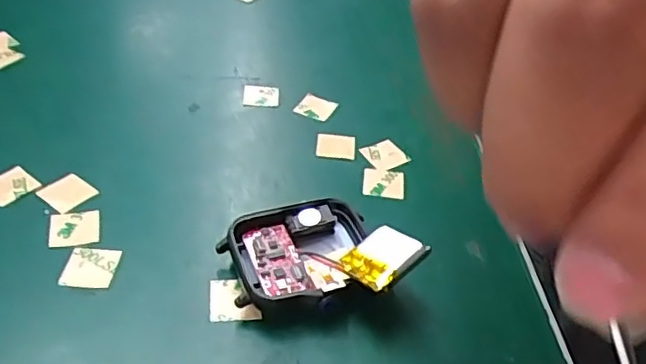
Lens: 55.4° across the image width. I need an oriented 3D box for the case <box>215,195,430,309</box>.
[{"bbox_3d":[-0.002,0.023,0.190,0.051,0.020,0.045,-14,43,-20],"label":"case"}]

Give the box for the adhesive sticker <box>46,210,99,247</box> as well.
[{"bbox_3d":[-0.083,0.015,0.204,0.016,0.004,0.016,-6,40,-11],"label":"adhesive sticker"}]

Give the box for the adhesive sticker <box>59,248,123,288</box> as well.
[{"bbox_3d":[-0.072,0.027,0.192,0.015,0.004,0.015,7,46,-6],"label":"adhesive sticker"}]

